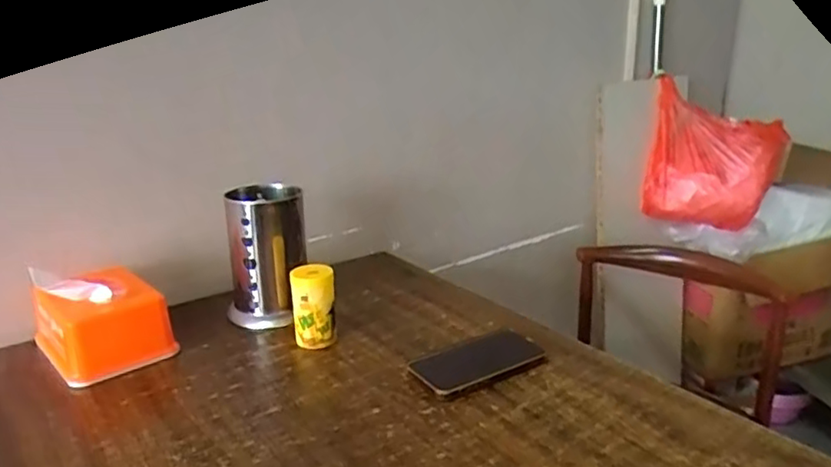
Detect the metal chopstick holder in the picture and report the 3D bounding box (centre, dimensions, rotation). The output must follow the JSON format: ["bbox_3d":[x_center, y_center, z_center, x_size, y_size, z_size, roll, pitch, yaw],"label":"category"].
[{"bbox_3d":[-0.184,0.018,0.733,0.091,0.156,0.107,-7,19,-18],"label":"metal chopstick holder"}]

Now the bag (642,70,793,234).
[{"bbox_3d":[0.625,-0.156,1.276,0.245,0.276,0.089,9,20,29],"label":"bag"}]

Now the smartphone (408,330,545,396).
[{"bbox_3d":[0.066,0.138,0.667,0.148,0.012,0.074,-13,22,-31],"label":"smartphone"}]

